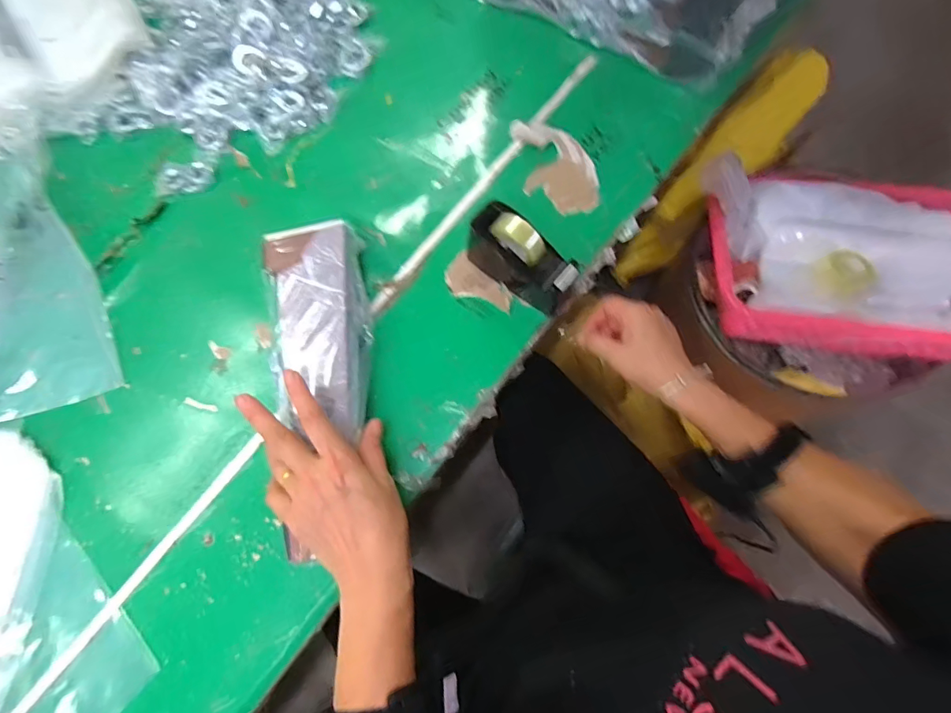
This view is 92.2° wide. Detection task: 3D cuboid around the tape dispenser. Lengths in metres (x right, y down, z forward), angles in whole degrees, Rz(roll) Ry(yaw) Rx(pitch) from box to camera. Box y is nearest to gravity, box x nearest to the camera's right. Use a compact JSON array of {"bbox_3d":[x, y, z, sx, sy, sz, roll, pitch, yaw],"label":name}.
[{"bbox_3d":[0.046,-0.098,0.449,0.114,0.073,0.050,36,78,10],"label":"tape dispenser"}]

